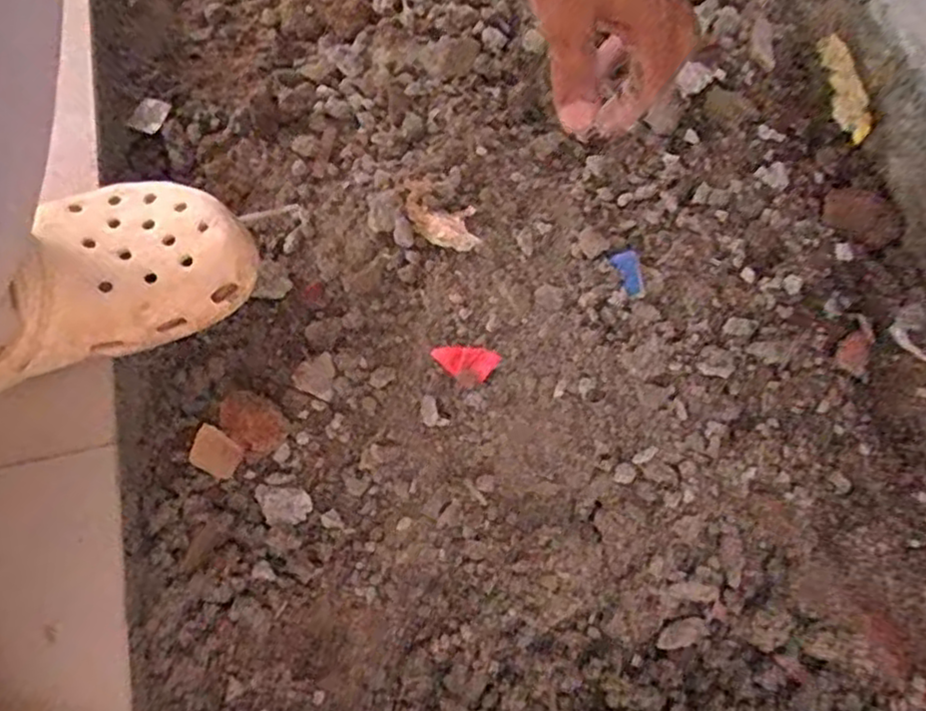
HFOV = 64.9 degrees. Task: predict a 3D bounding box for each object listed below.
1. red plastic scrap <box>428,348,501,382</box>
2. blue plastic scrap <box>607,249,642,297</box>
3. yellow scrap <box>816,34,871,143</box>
[{"bbox_3d":[0.000,0.004,0.487,0.045,0.007,0.021,14,71,8],"label":"red plastic scrap"},{"bbox_3d":[0.112,-0.057,0.498,0.020,0.004,0.037,-5,70,1],"label":"blue plastic scrap"},{"bbox_3d":[0.280,-0.199,0.536,0.013,0.029,0.082,-13,82,-4],"label":"yellow scrap"}]

